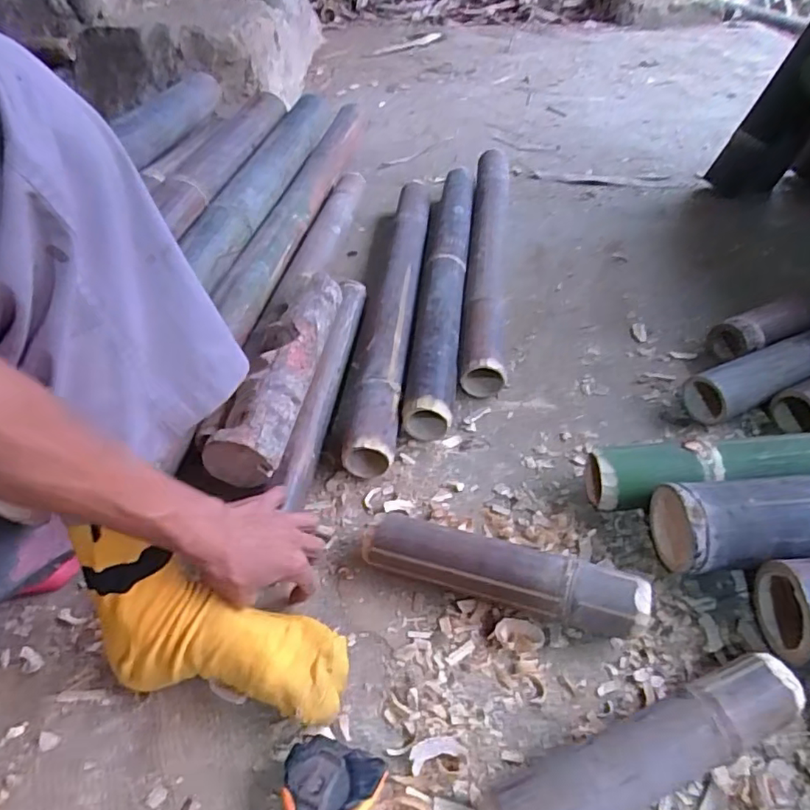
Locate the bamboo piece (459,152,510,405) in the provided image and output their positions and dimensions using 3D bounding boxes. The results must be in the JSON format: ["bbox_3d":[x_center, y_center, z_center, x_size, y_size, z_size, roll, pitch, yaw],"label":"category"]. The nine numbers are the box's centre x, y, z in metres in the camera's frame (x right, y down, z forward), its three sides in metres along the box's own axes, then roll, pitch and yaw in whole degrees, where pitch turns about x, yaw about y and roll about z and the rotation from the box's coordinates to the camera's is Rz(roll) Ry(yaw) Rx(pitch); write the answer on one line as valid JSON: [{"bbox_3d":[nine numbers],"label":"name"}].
[{"bbox_3d":[0.133,-0.250,0.915,0.062,0.071,0.614,1,46,9],"label":"bamboo piece"}]

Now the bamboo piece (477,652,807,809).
[{"bbox_3d":[0.172,0.254,0.414,0.243,0.050,0.049,-20,46,-11],"label":"bamboo piece"}]

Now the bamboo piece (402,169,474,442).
[{"bbox_3d":[0.062,-0.204,0.879,0.067,0.070,0.631,1,46,9],"label":"bamboo piece"}]

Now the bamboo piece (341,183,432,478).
[{"bbox_3d":[-0.009,-0.153,0.841,0.062,0.066,0.616,1,46,8],"label":"bamboo piece"}]

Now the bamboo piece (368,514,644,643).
[{"bbox_3d":[0.085,0.156,0.523,0.250,0.053,0.049,11,48,18],"label":"bamboo piece"}]

